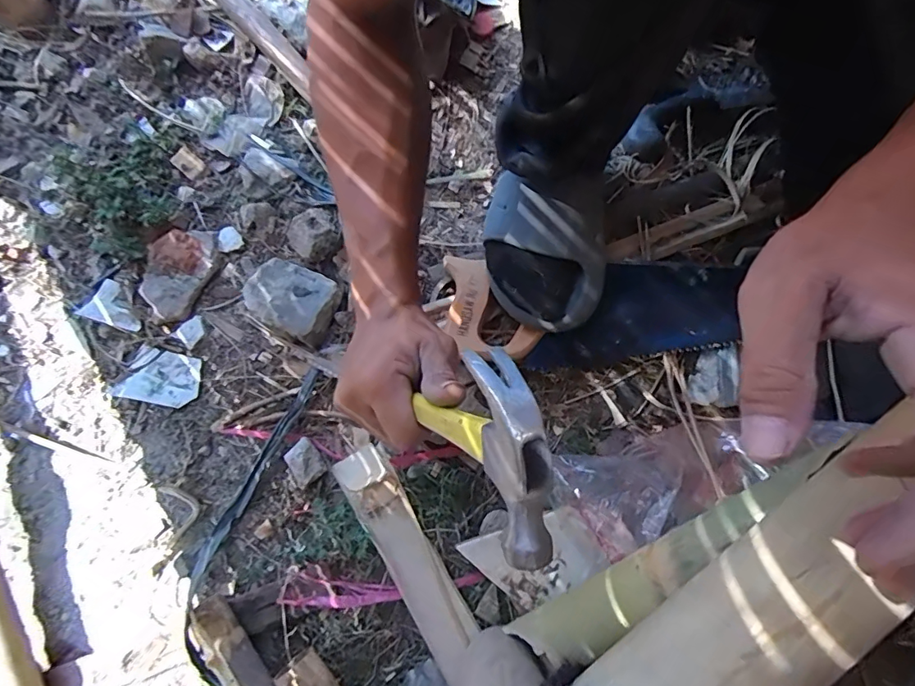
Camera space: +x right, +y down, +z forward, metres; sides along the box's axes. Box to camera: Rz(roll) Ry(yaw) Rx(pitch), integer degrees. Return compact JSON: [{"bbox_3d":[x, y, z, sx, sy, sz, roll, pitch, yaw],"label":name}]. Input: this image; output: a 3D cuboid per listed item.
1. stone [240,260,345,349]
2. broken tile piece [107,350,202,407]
[{"bbox_3d":[-0.179,-0.048,0.514,0.096,0.032,0.074,26,77,5],"label":"stone"},{"bbox_3d":[-0.317,0.036,0.507,0.083,0.011,0.054,10,74,4],"label":"broken tile piece"}]

